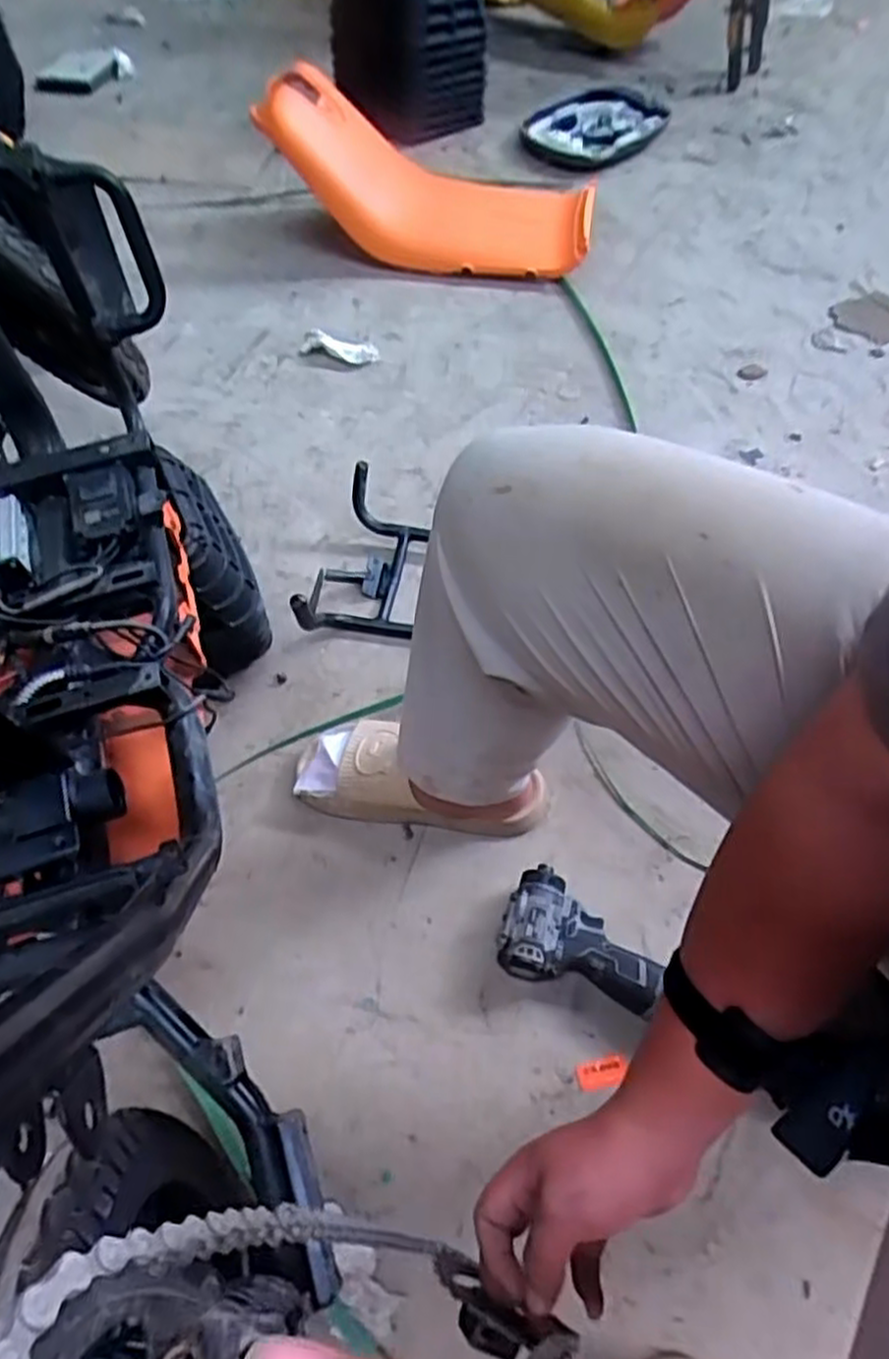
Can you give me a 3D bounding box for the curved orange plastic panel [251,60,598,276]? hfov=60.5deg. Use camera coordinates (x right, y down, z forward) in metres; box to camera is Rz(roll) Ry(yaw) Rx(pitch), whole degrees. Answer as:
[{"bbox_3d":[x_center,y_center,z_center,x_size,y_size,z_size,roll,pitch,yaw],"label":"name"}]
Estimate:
[{"bbox_3d":[-0.023,-0.784,1.262,0.576,0.176,0.139,9,56,-21],"label":"curved orange plastic panel"}]

